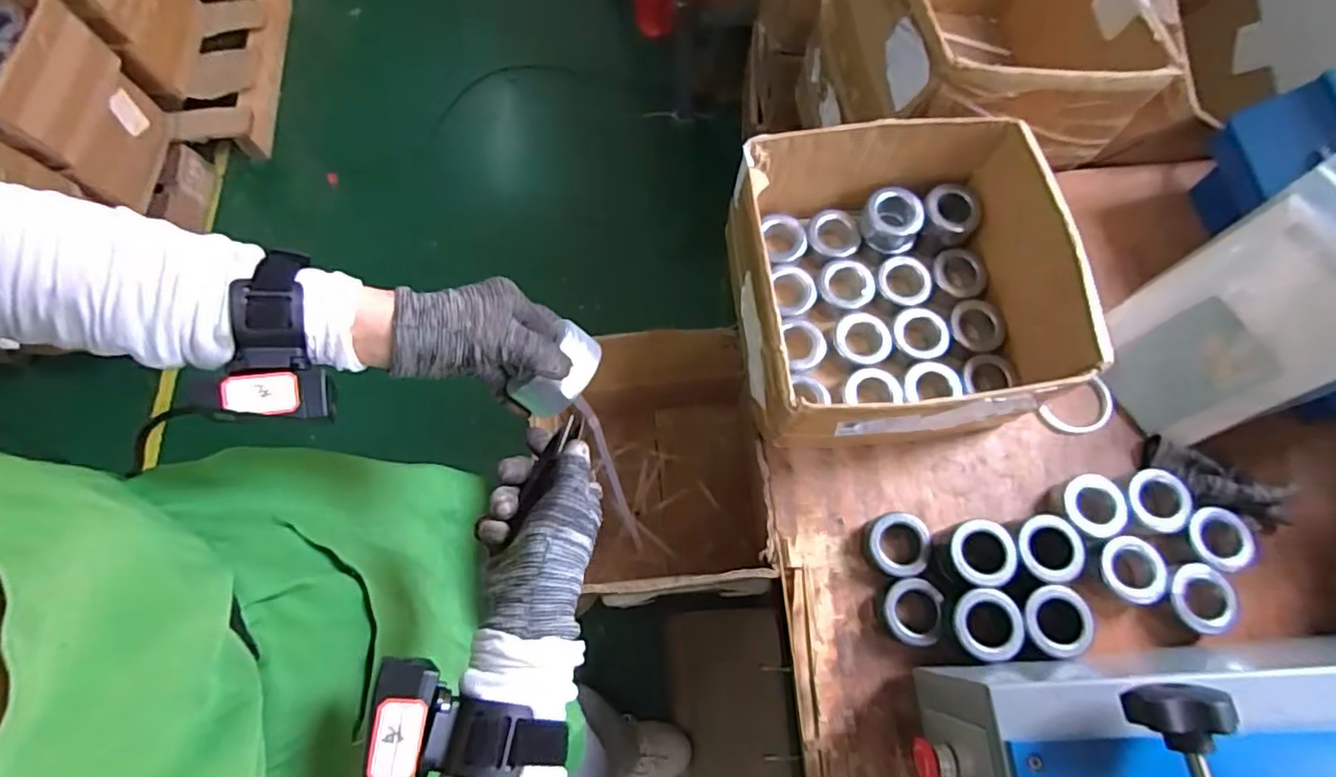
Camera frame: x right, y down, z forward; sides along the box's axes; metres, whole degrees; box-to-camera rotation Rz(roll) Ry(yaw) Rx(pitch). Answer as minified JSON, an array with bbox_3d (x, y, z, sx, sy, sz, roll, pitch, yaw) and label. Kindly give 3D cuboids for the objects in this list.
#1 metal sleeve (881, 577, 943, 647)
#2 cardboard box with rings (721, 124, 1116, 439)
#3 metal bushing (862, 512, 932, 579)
[{"bbox_3d":[0.263,0.242,0.671,0.060,0.033,0.070,14,72,6],"label":"metal sleeve"},{"bbox_3d":[0.260,-0.114,0.716,0.346,0.158,0.331,-8,71,-1],"label":"cardboard box with rings"},{"bbox_3d":[0.259,0.177,0.692,0.064,0.039,0.070,0,71,1],"label":"metal bushing"}]

